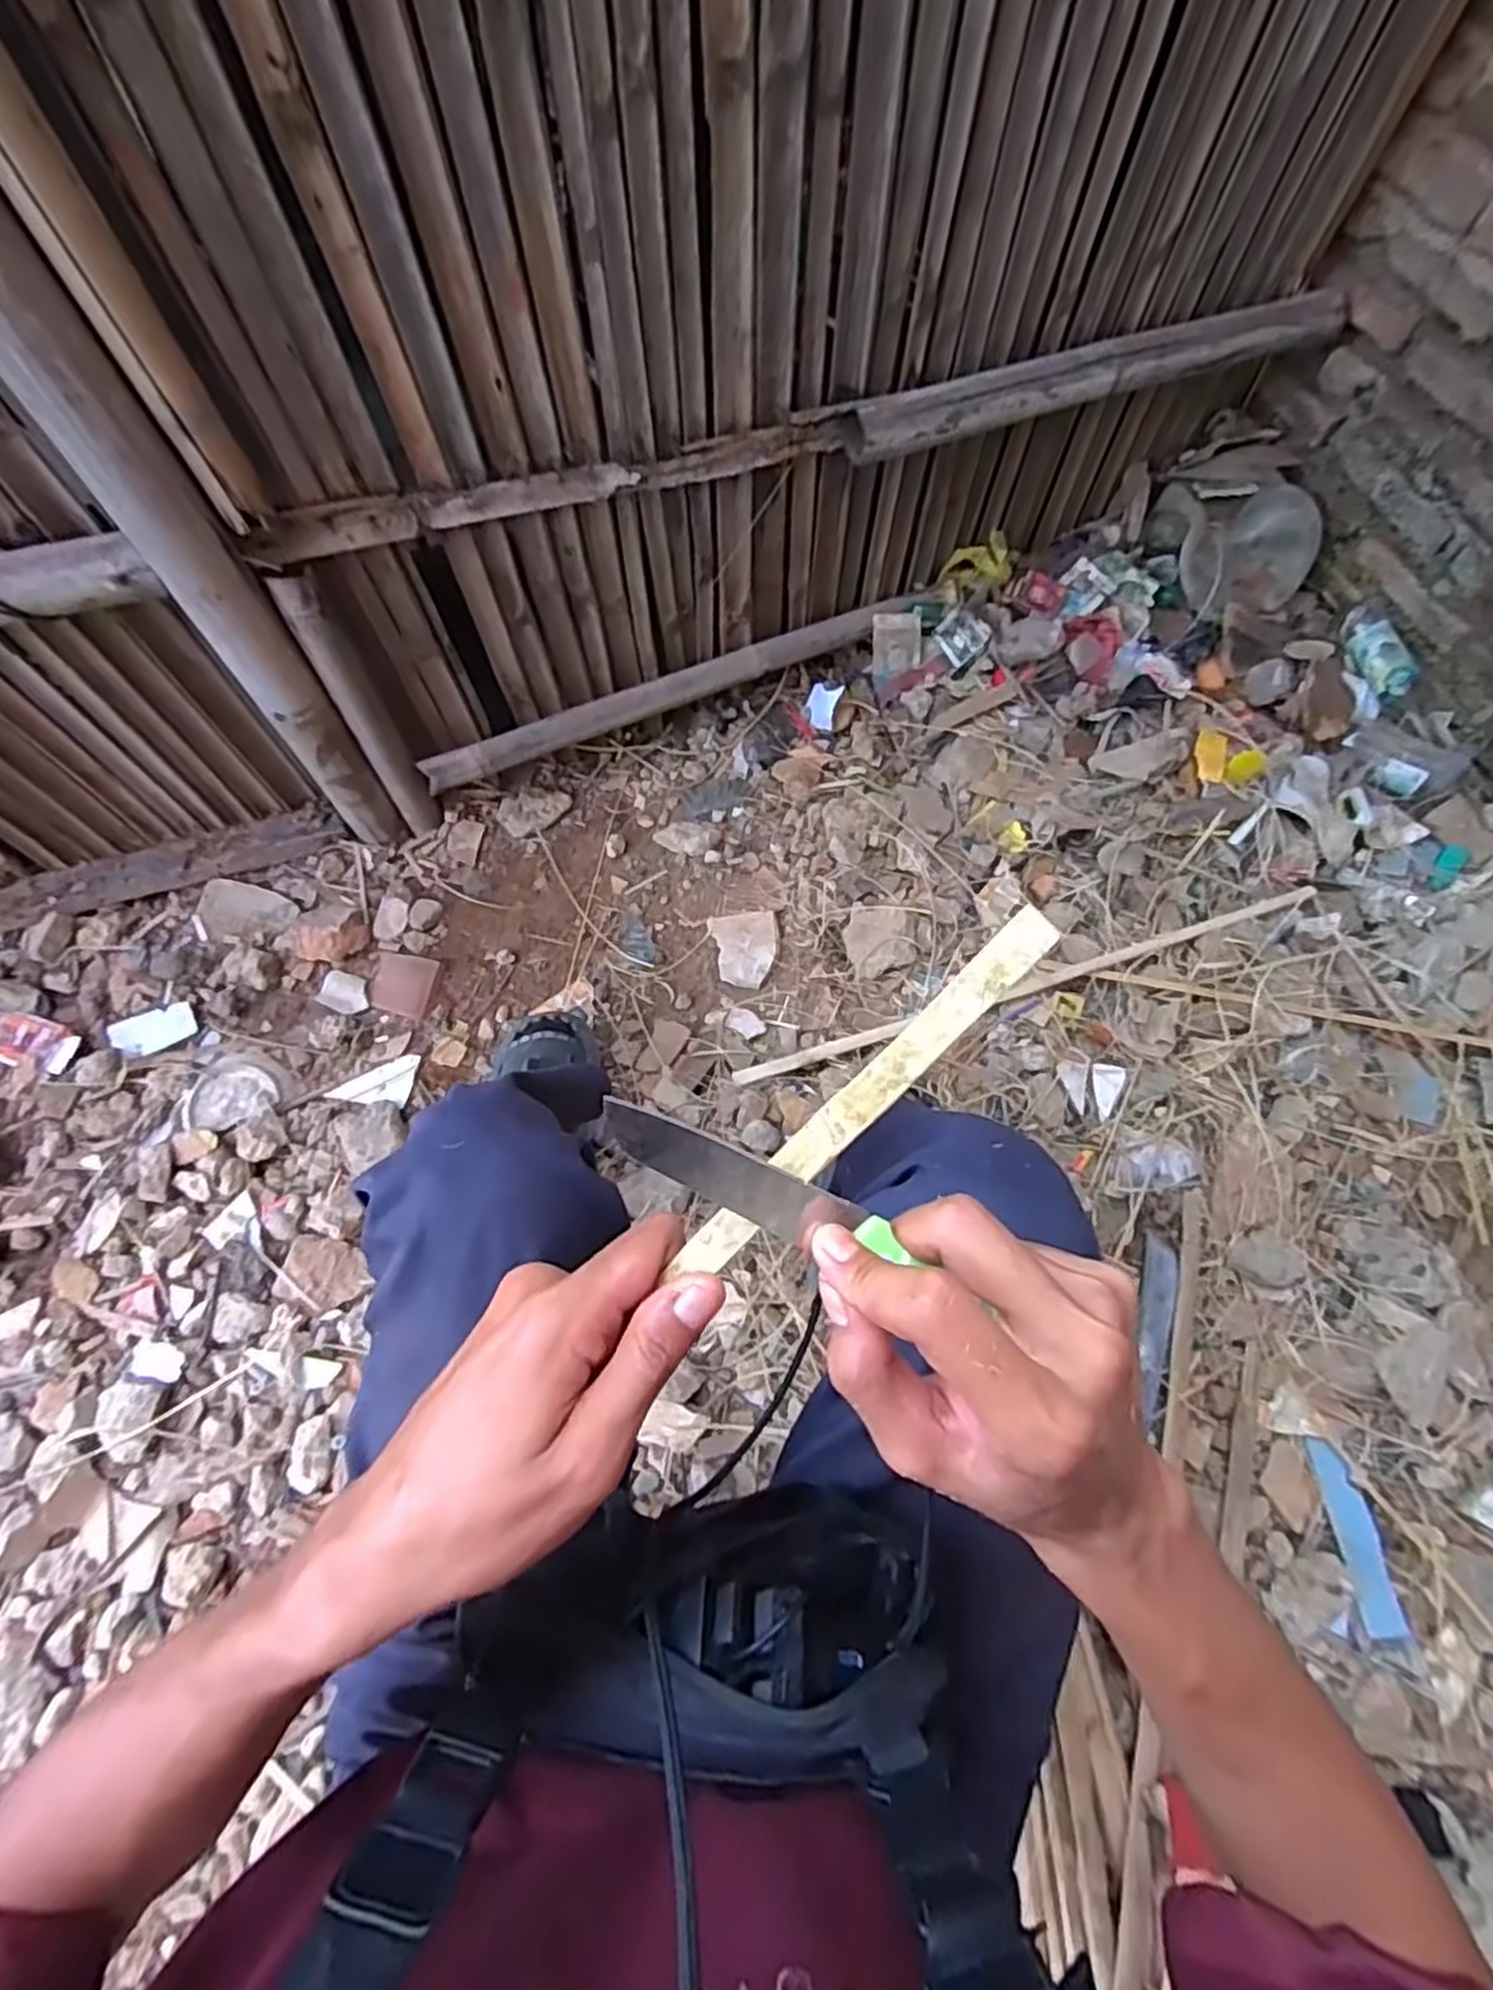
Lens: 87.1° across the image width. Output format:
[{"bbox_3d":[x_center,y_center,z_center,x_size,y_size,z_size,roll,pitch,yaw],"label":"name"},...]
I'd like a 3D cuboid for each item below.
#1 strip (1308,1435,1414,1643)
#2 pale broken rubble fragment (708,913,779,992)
[{"bbox_3d":[0.647,0.572,0.831,0.046,0.013,0.179,-4,70,-2],"label":"strip"},{"bbox_3d":[0.002,-0.062,1.079,0.089,0.019,0.108,-10,70,-4],"label":"pale broken rubble fragment"}]

